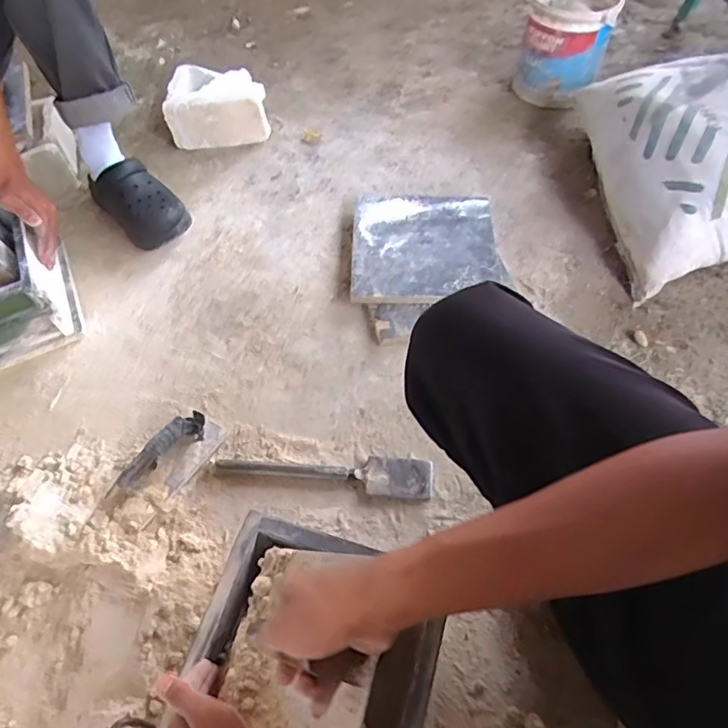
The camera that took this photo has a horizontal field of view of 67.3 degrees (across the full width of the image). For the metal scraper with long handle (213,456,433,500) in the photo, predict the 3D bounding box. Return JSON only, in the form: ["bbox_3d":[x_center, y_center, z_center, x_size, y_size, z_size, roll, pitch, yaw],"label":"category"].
[{"bbox_3d":[-0.057,0.153,0.771,0.303,0.016,0.059,3,59,3],"label":"metal scraper with long handle"}]

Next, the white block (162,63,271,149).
[{"bbox_3d":[-0.304,-0.544,1.157,0.200,0.103,0.147,-2,59,0],"label":"white block"}]

